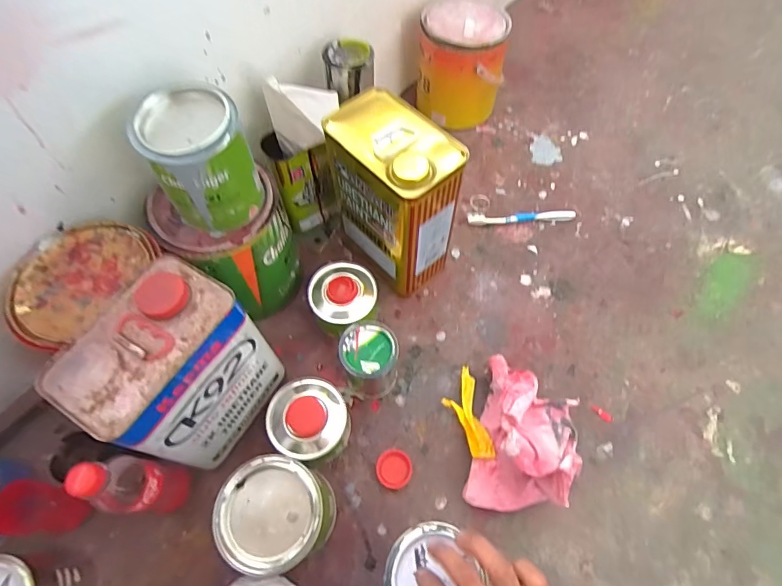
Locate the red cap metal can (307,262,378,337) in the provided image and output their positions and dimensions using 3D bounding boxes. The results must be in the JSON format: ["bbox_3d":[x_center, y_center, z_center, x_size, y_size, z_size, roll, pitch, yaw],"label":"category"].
[{"bbox_3d":[-0.071,0.002,0.664,0.097,0.080,0.093,-1,62,2],"label":"red cap metal can"}]

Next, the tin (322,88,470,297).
[{"bbox_3d":[0.005,-0.123,0.640,0.114,0.256,0.166,-37,68,-17],"label":"tin"}]

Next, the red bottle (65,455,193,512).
[{"bbox_3d":[-0.287,0.215,0.495,0.058,0.200,0.054,7,62,6],"label":"red bottle"}]

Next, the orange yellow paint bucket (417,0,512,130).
[{"bbox_3d":[0.130,-0.428,0.837,0.147,0.175,0.161,-1,62,2],"label":"orange yellow paint bucket"}]

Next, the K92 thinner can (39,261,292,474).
[{"bbox_3d":[-0.231,0.090,0.499,0.104,0.219,0.166,29,66,15],"label":"K92 thinner can"}]

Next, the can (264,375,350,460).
[{"bbox_3d":[-0.106,0.167,0.581,0.099,0.088,0.100,-1,62,2],"label":"can"}]

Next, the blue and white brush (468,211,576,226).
[{"bbox_3d":[0.228,-0.134,0.771,0.185,0.009,0.023,-3,62,0],"label":"blue and white brush"}]

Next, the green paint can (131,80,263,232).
[{"bbox_3d":[-0.209,-0.141,0.493,0.109,0.139,0.087,-30,66,-14],"label":"green paint can"}]

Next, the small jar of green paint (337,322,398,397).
[{"bbox_3d":[-0.028,0.092,0.599,0.072,0.105,0.075,-1,62,2],"label":"small jar of green paint"}]

